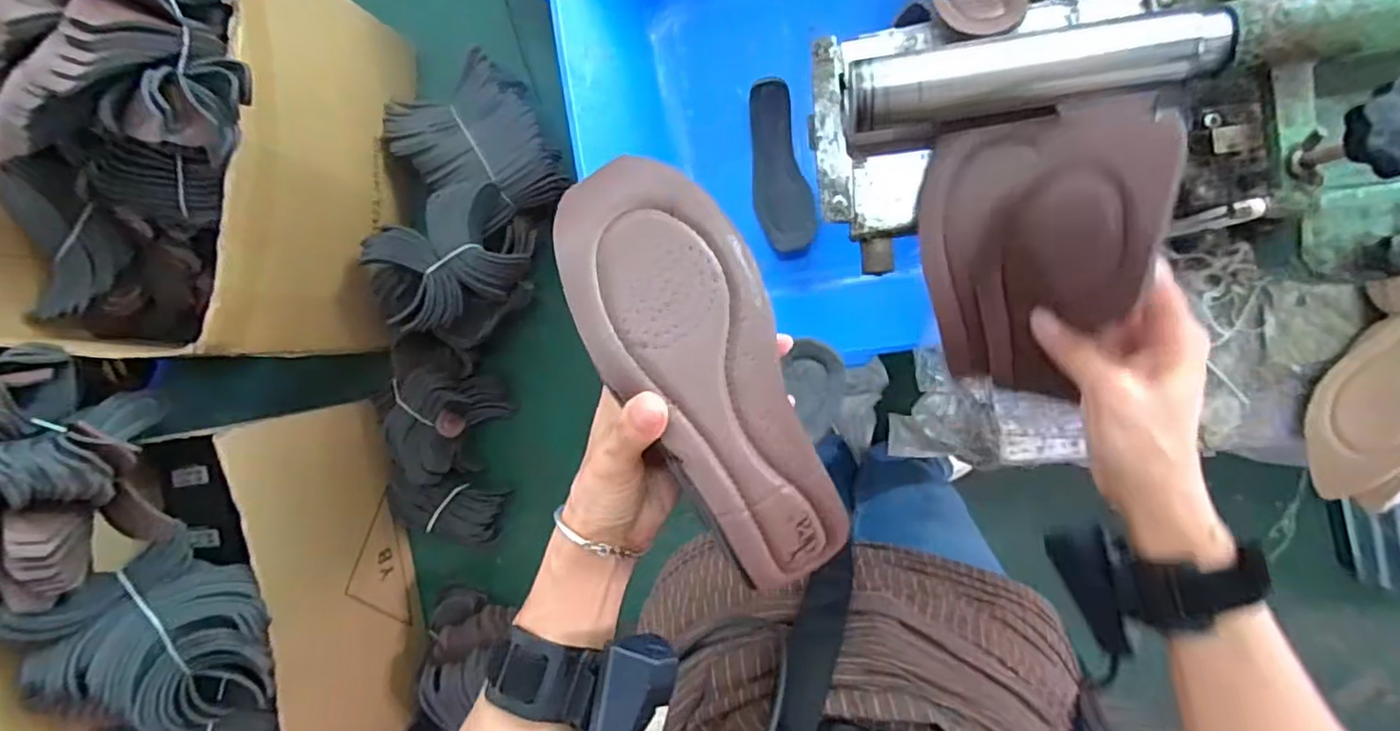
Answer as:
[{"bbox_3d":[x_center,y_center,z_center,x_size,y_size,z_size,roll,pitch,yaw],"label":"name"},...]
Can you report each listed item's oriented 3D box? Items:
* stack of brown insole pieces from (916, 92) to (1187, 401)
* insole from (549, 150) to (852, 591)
[{"bbox_3d":[0.180,-0.050,0.334,0.038,0.143,0.153,-27,104,-25],"label":"stack of brown insole pieces"},{"bbox_3d":[0.001,0.006,0.290,0.083,0.033,0.208,-27,89,-9],"label":"insole"}]

